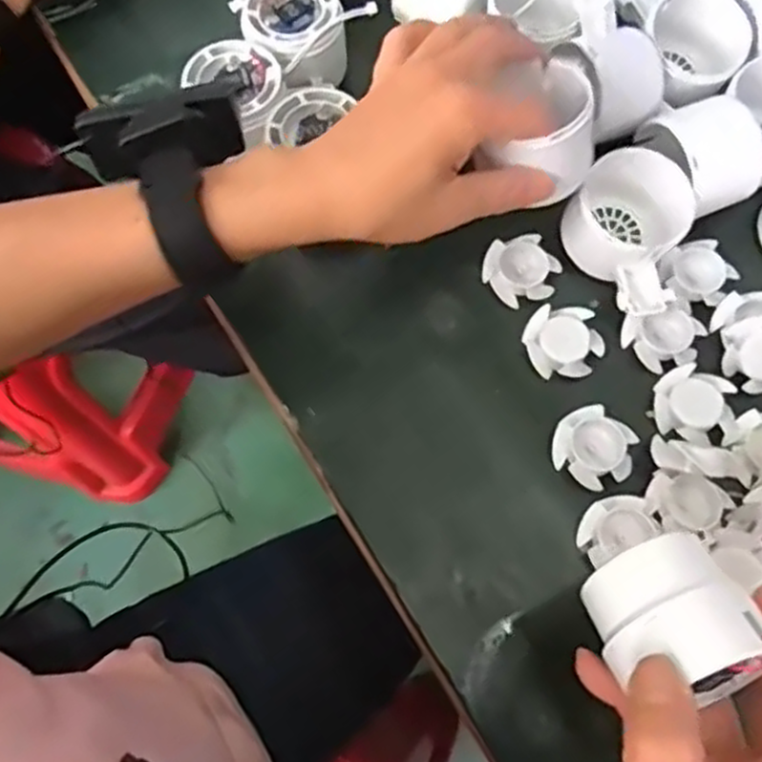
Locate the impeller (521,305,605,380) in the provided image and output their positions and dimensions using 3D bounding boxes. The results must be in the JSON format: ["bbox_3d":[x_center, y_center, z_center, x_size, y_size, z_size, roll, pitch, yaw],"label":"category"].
[{"bbox_3d":[0.099,-0.021,0.407,0.039,0.009,0.040,-1,71,2],"label":"impeller"}]

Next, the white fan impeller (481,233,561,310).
[{"bbox_3d":[0.079,-0.062,0.423,0.038,0.015,0.039,-1,71,2],"label":"white fan impeller"}]

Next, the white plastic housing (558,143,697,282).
[{"bbox_3d":[0.133,-0.089,0.410,0.059,0.041,0.059,-1,71,2],"label":"white plastic housing"}]

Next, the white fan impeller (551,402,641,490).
[{"bbox_3d":[0.108,0.034,0.382,0.040,0.012,0.038,-1,71,2],"label":"white fan impeller"}]

